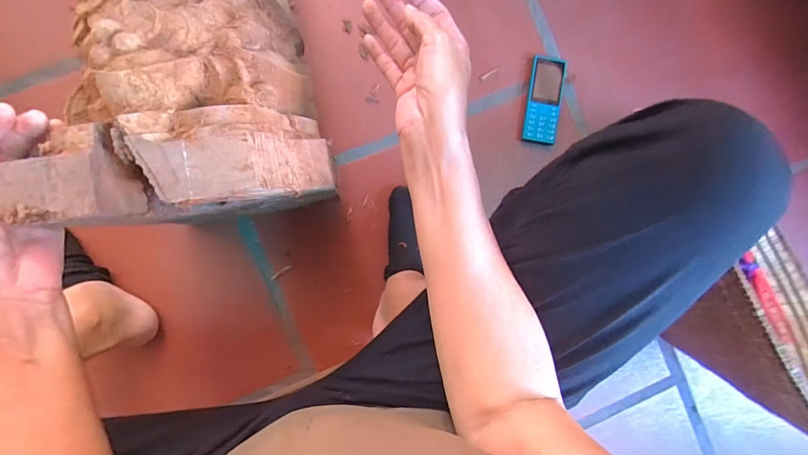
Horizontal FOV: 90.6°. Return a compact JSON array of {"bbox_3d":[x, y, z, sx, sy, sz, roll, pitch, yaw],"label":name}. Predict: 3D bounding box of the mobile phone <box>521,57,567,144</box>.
[{"bbox_3d":[0.212,-0.189,0.599,0.054,0.018,0.126,7,90,-6],"label":"mobile phone"}]

